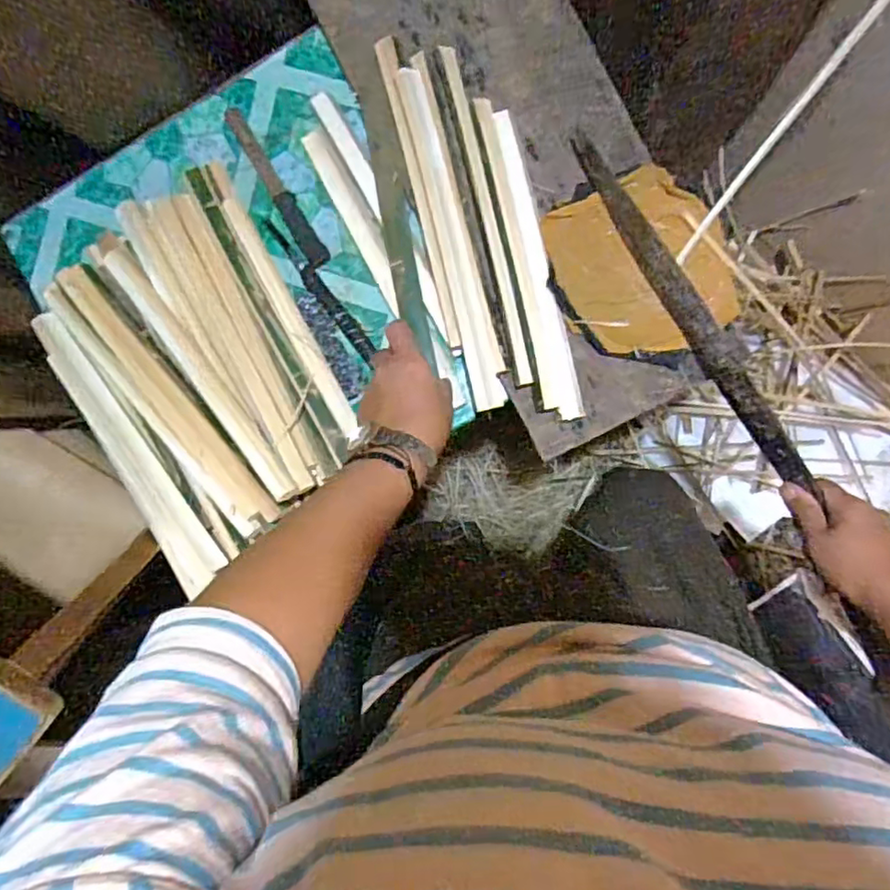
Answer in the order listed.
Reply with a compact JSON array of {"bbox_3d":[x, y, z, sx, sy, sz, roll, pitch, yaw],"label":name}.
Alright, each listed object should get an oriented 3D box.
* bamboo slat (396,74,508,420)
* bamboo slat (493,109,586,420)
[{"bbox_3d":[0.006,-0.184,0.560,0.026,0.015,0.307,-13,90,6],"label":"bamboo slat"},{"bbox_3d":[0.082,-0.160,0.561,0.024,0.009,0.277,-13,88,-9],"label":"bamboo slat"}]

